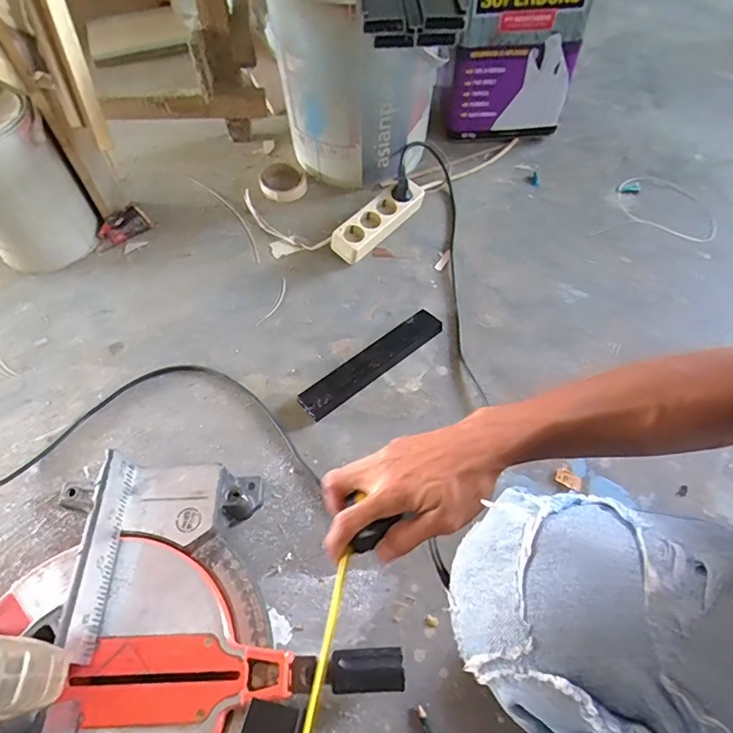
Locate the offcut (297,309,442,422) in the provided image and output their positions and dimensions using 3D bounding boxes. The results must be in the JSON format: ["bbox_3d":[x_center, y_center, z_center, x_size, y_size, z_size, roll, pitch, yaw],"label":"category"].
[{"bbox_3d":[0.011,-0.008,0.754,0.251,0.027,0.047,-35,66,-21],"label":"offcut"}]

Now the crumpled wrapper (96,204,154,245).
[{"bbox_3d":[-0.447,-0.259,0.906,0.096,0.031,0.044,-36,66,-21],"label":"crumpled wrapper"}]

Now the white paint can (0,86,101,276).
[{"bbox_3d":[-0.590,-0.301,0.804,0.193,0.233,0.163,37,64,19],"label":"white paint can"}]

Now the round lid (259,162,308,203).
[{"bbox_3d":[-0.162,-0.357,0.965,0.088,0.033,0.088,-10,60,-8],"label":"round lid"}]

